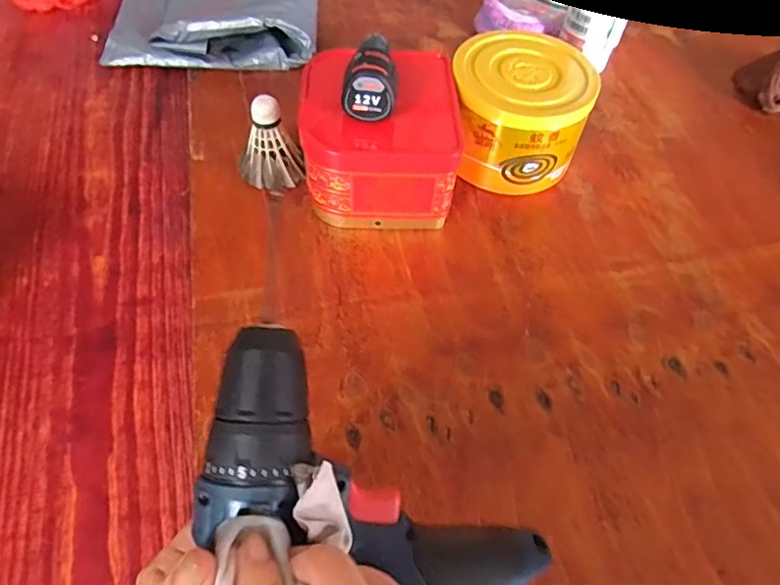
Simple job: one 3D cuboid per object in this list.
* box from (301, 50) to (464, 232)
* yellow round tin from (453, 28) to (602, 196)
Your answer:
[{"bbox_3d":[-0.010,-0.143,0.530,0.136,0.111,0.136,1,55,-2],"label":"box"},{"bbox_3d":[0.123,-0.177,0.568,0.135,0.107,0.125,22,57,12],"label":"yellow round tin"}]

